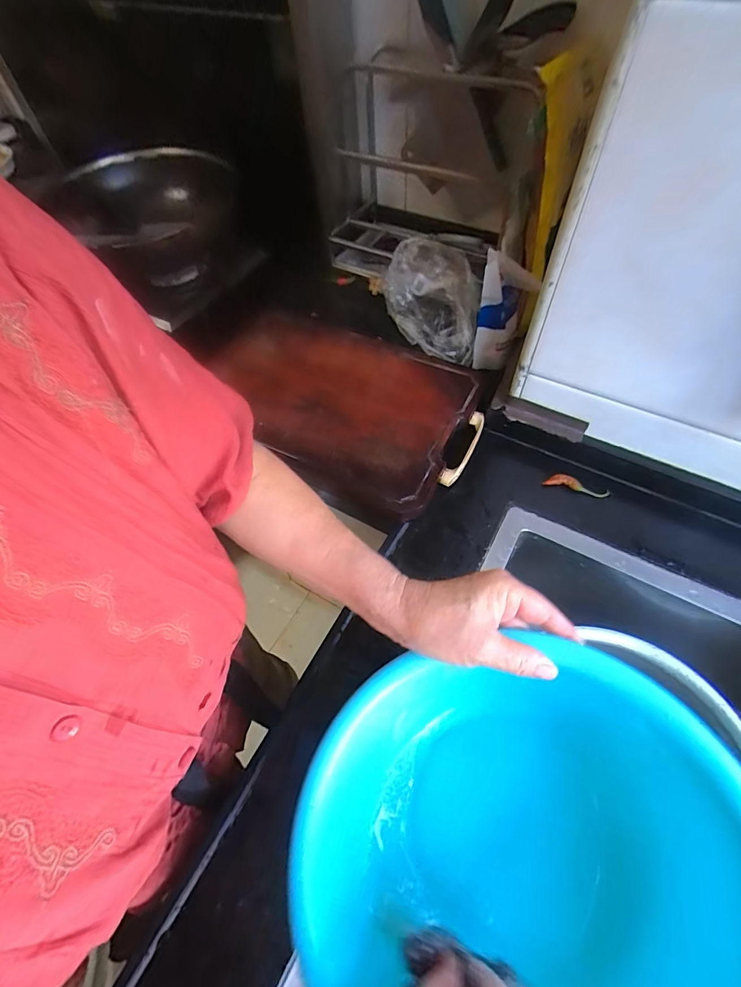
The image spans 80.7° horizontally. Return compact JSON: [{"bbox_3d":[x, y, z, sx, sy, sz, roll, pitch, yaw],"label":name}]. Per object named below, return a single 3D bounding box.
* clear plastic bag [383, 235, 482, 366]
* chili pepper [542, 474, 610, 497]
[{"bbox_3d":[0.088,-0.293,0.655,0.149,0.085,0.153,10,59,10],"label":"clear plastic bag"},{"bbox_3d":[0.254,-0.010,0.537,0.077,0.018,0.012,12,60,11],"label":"chili pepper"}]

